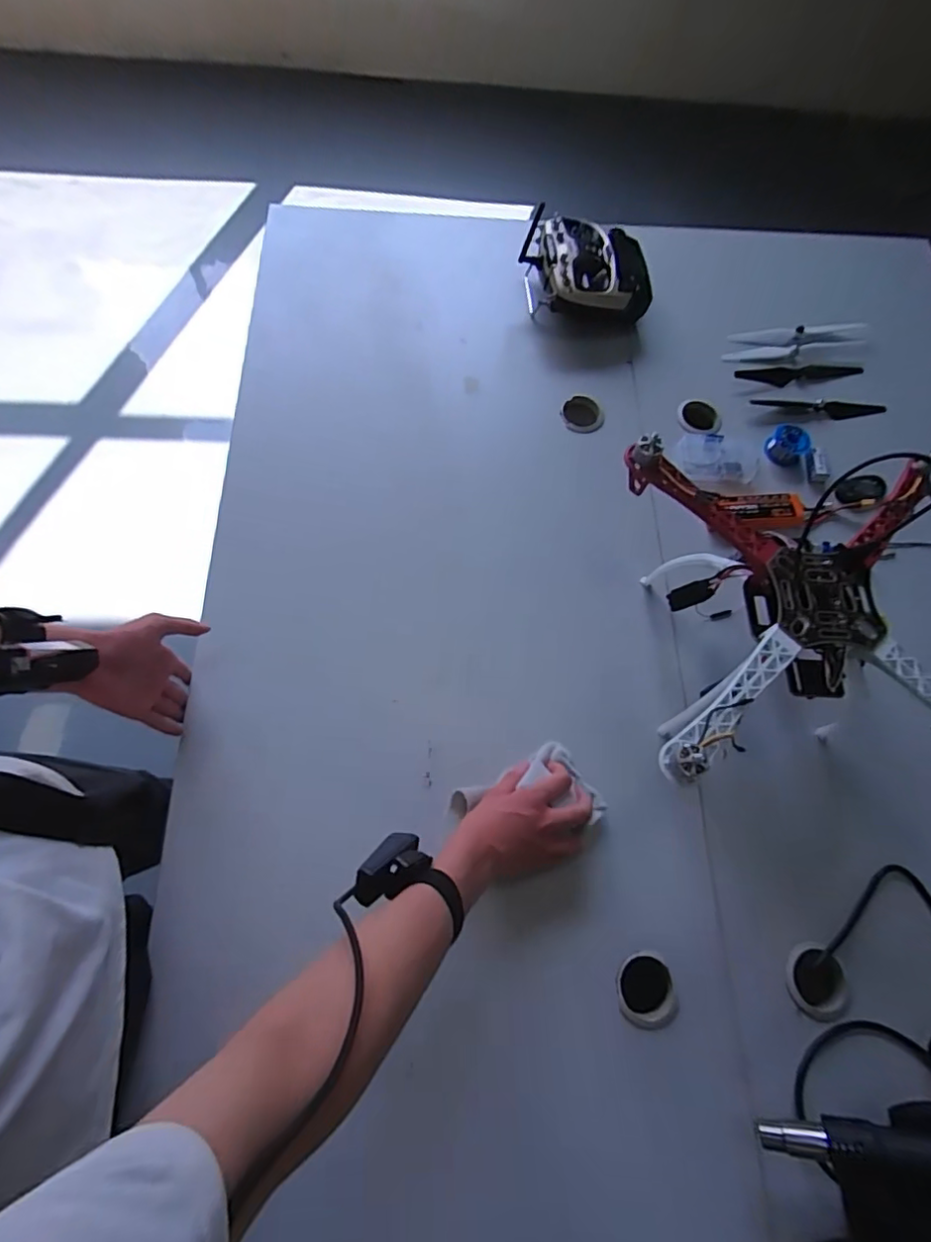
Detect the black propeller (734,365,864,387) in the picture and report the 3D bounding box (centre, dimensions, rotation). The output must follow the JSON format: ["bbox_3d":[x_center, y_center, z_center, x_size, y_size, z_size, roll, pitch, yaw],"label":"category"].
[{"bbox_3d":[0.534,-0.393,0.894,0.204,0.004,0.039,-2,70,-2],"label":"black propeller"}]

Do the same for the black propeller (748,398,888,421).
[{"bbox_3d":[0.552,-0.336,0.878,0.196,0.011,0.031,7,70,1],"label":"black propeller"}]

